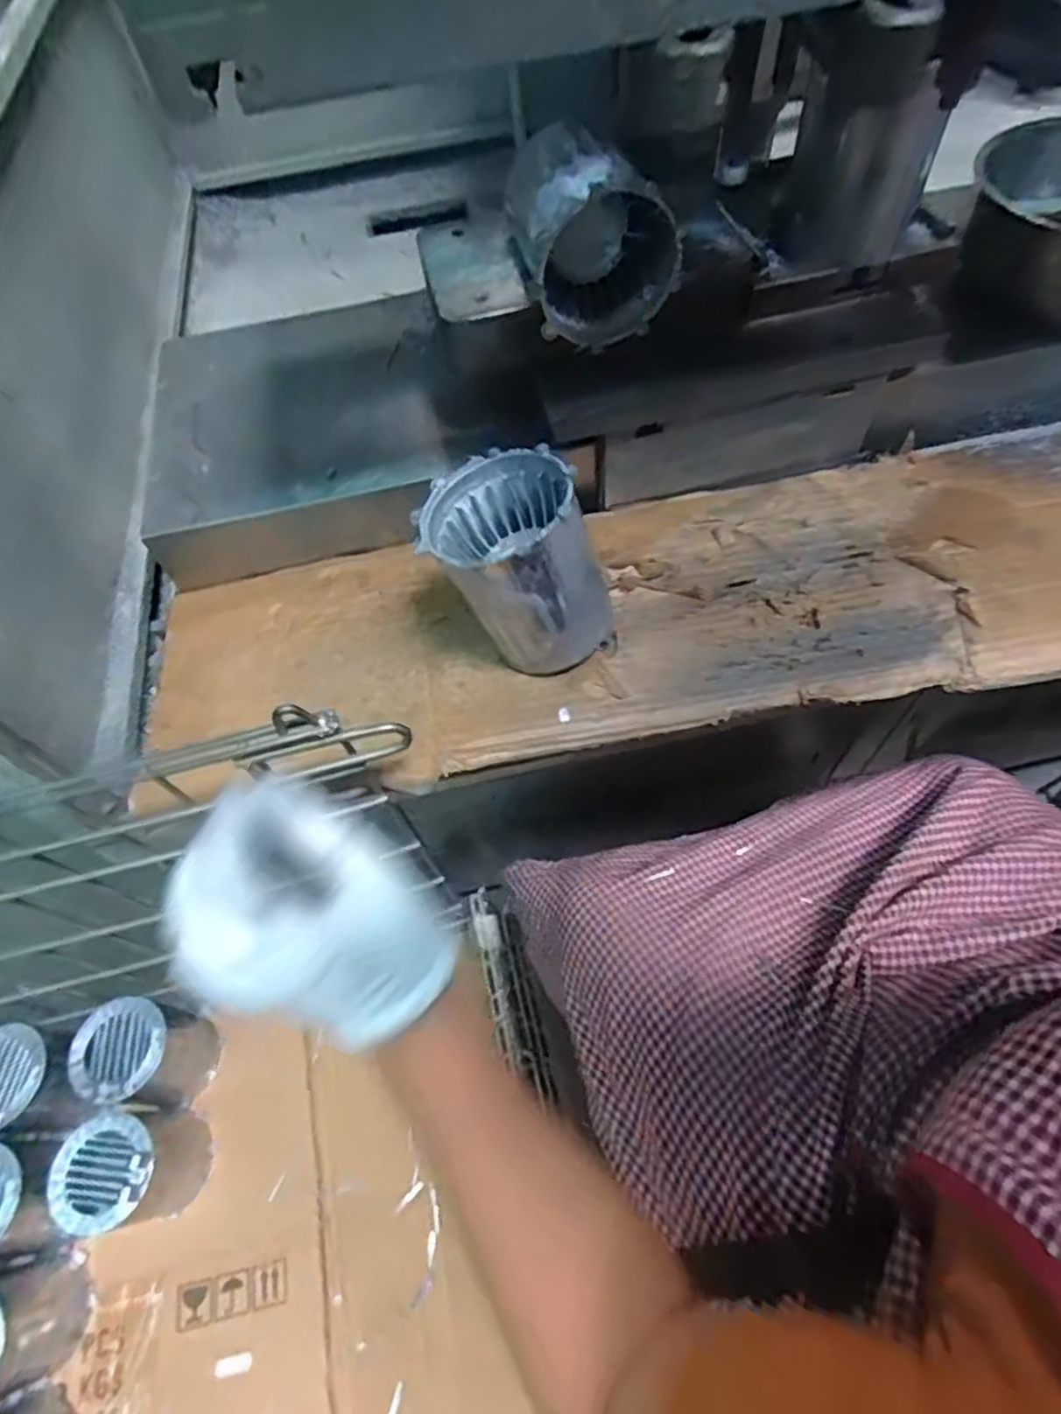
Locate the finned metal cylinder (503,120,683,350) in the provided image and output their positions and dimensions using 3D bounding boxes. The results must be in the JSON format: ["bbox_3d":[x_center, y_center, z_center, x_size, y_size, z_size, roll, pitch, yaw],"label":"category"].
[{"bbox_3d":[0.042,-0.316,0.464,0.095,0.093,0.101,-12,59,-2],"label":"finned metal cylinder"}]

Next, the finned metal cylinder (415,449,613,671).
[{"bbox_3d":[-0.012,-0.088,0.448,0.091,0.120,0.110,-30,62,-13],"label":"finned metal cylinder"}]

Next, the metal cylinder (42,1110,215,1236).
[{"bbox_3d":[-0.364,0.425,0.641,0.088,0.117,0.090,-9,59,-1],"label":"metal cylinder"}]

